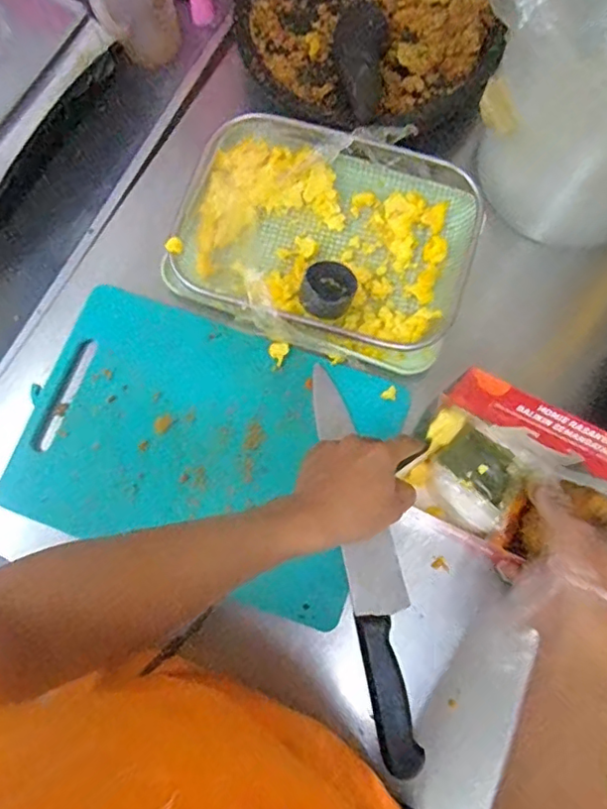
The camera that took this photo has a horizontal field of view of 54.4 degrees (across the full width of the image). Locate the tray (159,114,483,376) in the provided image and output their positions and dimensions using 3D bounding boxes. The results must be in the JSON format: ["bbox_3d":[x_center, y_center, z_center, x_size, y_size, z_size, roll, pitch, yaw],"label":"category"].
[{"bbox_3d":[0.021,-0.176,0.612,0.312,0.051,0.232,14,76,5],"label":"tray"}]

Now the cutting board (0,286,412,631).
[{"bbox_3d":[-0.098,0.040,0.582,0.348,0.014,0.244,18,76,6],"label":"cutting board"}]

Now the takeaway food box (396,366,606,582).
[{"bbox_3d":[0.179,0.072,0.499,0.167,0.153,0.100,28,77,8],"label":"takeaway food box"}]

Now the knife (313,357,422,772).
[{"bbox_3d":[0.062,0.138,0.552,0.050,0.022,0.361,-10,75,-2],"label":"knife"}]

